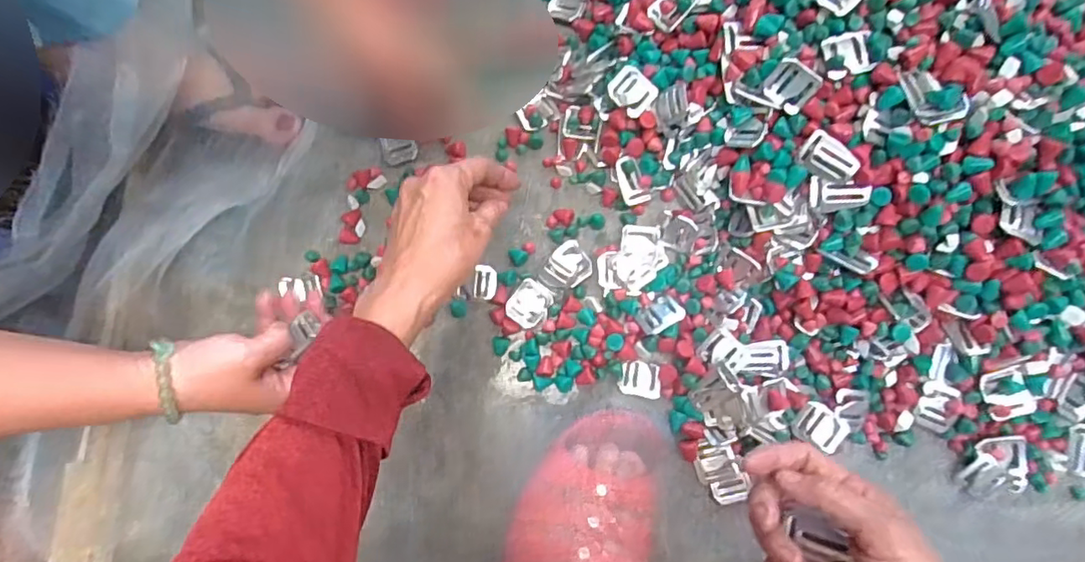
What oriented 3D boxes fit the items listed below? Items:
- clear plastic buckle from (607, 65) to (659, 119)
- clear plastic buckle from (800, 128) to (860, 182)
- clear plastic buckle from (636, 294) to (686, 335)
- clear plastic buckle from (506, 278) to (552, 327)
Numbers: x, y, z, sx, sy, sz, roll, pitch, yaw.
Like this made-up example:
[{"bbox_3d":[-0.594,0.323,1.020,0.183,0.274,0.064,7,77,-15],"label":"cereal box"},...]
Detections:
[{"bbox_3d":[0.073,-0.153,0.466,0.032,0.008,0.037,-44,82,-1],"label":"clear plastic buckle"},{"bbox_3d":[0.207,-0.089,0.420,0.025,0.008,0.040,-45,72,22],"label":"clear plastic buckle"},{"bbox_3d":[0.095,0.027,0.465,0.034,0.009,0.024,-30,81,1],"label":"clear plastic buckle"},{"bbox_3d":[-0.011,0.019,0.479,0.032,0.007,0.035,32,87,8],"label":"clear plastic buckle"}]

